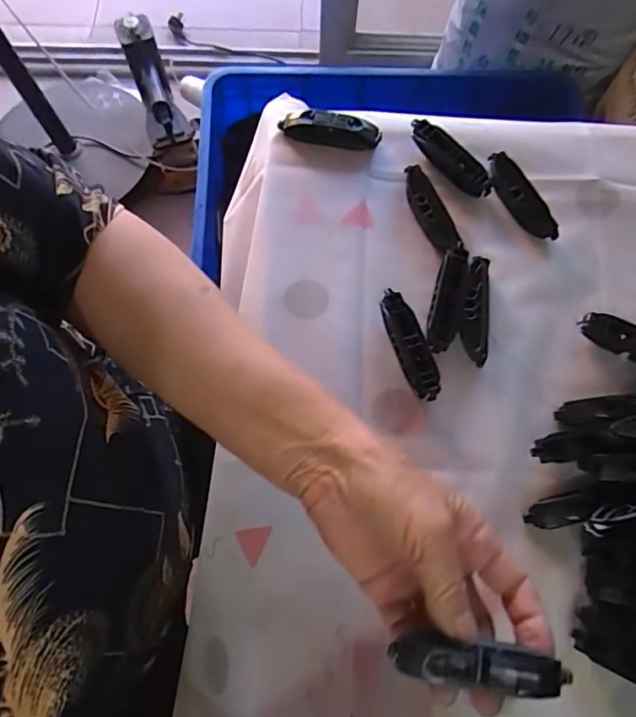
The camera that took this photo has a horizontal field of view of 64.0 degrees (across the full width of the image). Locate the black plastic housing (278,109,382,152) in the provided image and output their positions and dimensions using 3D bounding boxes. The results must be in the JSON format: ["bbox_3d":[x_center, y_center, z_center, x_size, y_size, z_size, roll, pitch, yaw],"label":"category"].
[{"bbox_3d":[0.010,-0.185,0.412,0.080,0.023,0.019,8,73,2],"label":"black plastic housing"}]

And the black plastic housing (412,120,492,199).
[{"bbox_3d":[0.104,-0.159,0.401,0.017,0.018,0.081,-41,78,-11],"label":"black plastic housing"}]

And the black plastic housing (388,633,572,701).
[{"bbox_3d":[0.076,0.144,0.238,0.079,0.016,0.018,4,72,9],"label":"black plastic housing"}]

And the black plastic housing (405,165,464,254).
[{"bbox_3d":[0.085,-0.114,0.387,0.020,0.016,0.080,-24,72,-5],"label":"black plastic housing"}]

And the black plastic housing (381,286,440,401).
[{"bbox_3d":[0.064,-0.009,0.357,0.022,0.019,0.079,-21,72,-4],"label":"black plastic housing"}]

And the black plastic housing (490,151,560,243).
[{"bbox_3d":[0.157,-0.125,0.396,0.022,0.019,0.079,-35,74,-9],"label":"black plastic housing"}]

